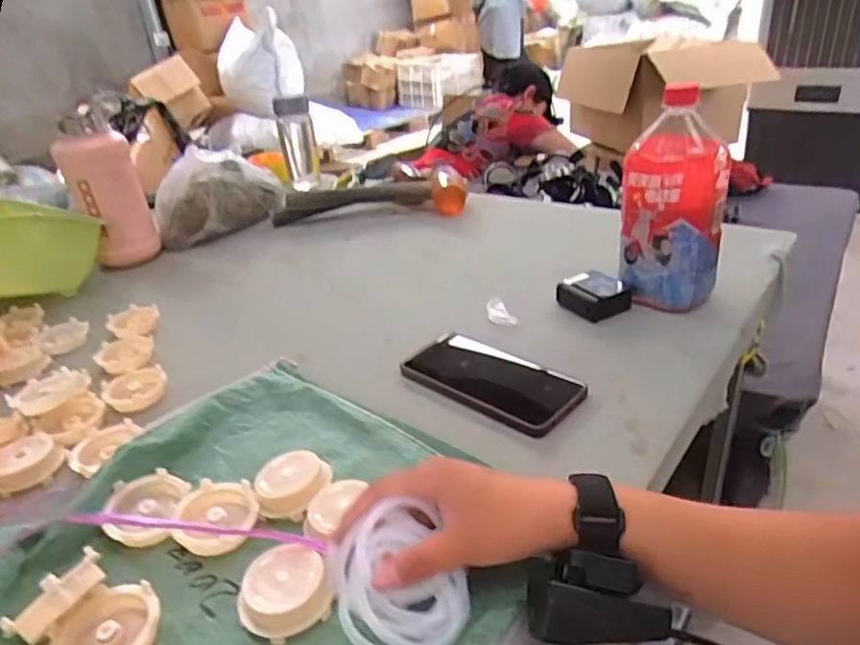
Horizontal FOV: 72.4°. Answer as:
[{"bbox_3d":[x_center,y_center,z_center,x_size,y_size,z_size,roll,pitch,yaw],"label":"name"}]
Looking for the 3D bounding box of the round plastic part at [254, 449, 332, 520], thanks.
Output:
[{"bbox_3d":[-0.102,0.117,0.434,0.045,0.019,0.054,5,31,20],"label":"round plastic part"}]

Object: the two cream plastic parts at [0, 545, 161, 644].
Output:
[{"bbox_3d":[-0.195,0.173,0.343,0.069,0.042,0.059,9,33,26],"label":"two cream plastic parts"}]

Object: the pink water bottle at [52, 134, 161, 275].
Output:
[{"bbox_3d":[-0.473,-0.175,0.870,0.095,0.197,0.070,-13,30,-12],"label":"pink water bottle"}]

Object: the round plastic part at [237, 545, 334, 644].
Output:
[{"bbox_3d":[-0.087,0.161,0.352,0.053,0.025,0.047,-17,31,-19],"label":"round plastic part"}]

